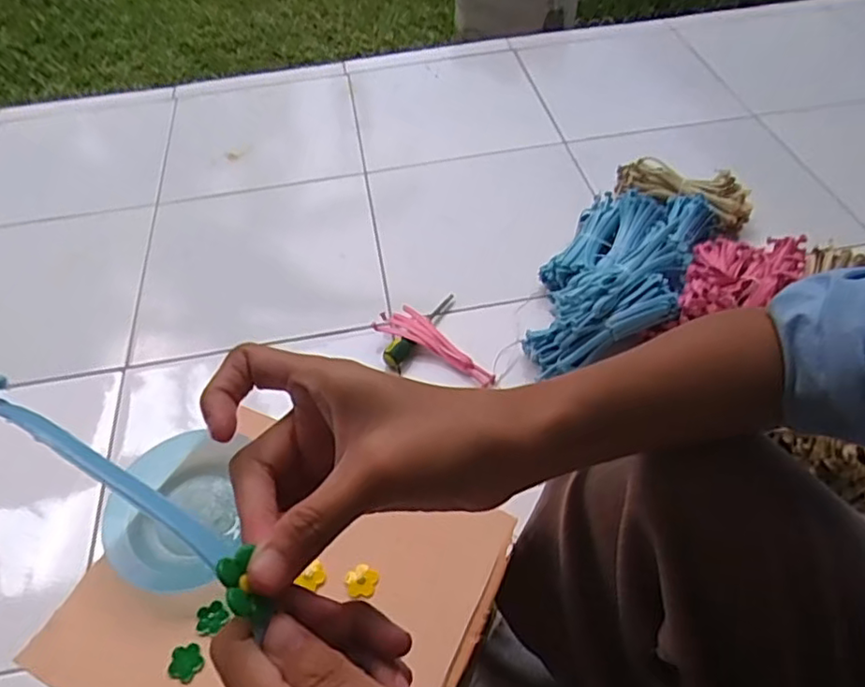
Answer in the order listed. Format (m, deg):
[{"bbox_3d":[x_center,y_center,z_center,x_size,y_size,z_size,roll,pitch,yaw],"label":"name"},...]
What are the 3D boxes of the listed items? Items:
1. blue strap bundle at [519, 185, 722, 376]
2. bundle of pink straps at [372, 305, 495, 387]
[{"bbox_3d":[0.279,-0.109,0.932,0.202,0.105,0.388,20,55,19],"label":"blue strap bundle"},{"bbox_3d":[0.008,0.003,0.909,0.195,0.034,0.056,28,58,24],"label":"bundle of pink straps"}]

